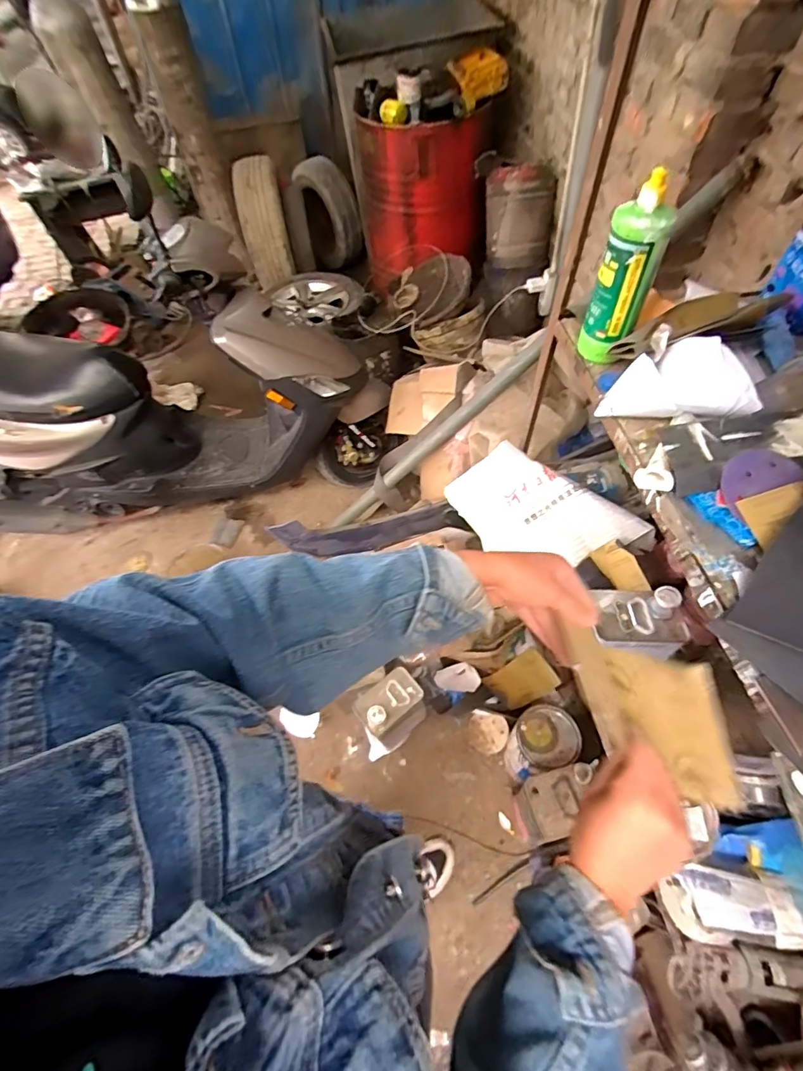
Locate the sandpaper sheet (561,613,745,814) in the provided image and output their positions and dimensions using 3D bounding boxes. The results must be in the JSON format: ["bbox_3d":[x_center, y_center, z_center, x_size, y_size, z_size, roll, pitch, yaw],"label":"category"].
[{"bbox_3d":[0.239,0.161,0.454,0.198,0.061,0.143,15,50,-5],"label":"sandpaper sheet"}]

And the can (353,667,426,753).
[{"bbox_3d":[-0.027,0.486,1.319,0.162,0.275,0.120,-35,62,-18],"label":"can"}]

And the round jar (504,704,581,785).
[{"bbox_3d":[0.373,0.559,1.287,0.172,0.179,0.150,-15,57,-6],"label":"round jar"}]

